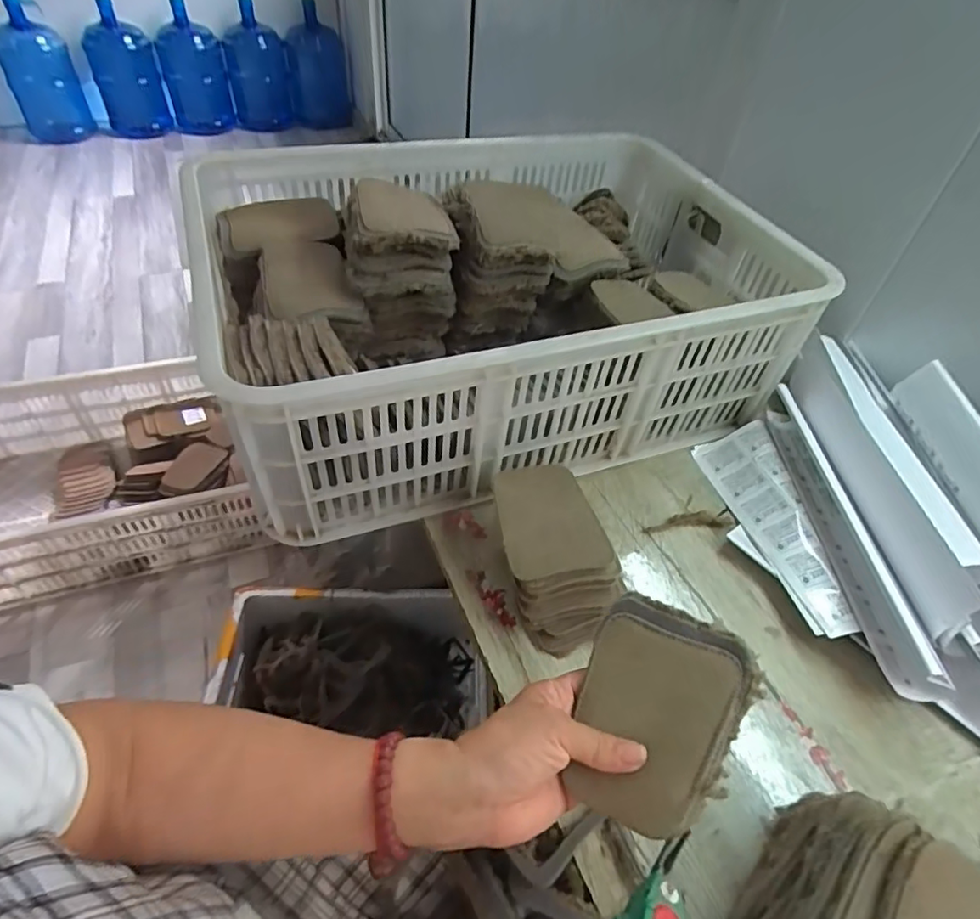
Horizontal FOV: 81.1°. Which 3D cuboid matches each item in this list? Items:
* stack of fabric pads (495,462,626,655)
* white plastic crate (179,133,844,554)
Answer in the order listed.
[{"bbox_3d":[0.052,0.084,0.507,0.094,0.087,0.150,-11,49,-16],"label":"stack of fabric pads"},{"bbox_3d":[0.016,-0.189,0.671,0.599,0.199,0.442,-13,50,-17],"label":"white plastic crate"}]

